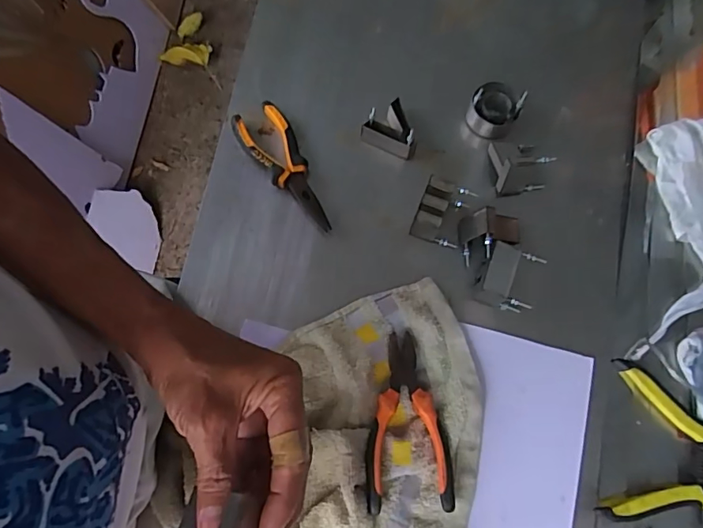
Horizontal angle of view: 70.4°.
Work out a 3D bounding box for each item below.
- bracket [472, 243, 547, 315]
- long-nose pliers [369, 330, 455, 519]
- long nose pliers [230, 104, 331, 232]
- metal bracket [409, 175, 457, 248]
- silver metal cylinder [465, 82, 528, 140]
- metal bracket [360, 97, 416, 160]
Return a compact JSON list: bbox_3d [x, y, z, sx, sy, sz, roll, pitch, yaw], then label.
[{"bbox_3d":[0.150,0.015,0.484,0.050,0.036,0.052,19,74,3],"label":"bracket"},{"bbox_3d":[0.049,0.137,0.446,0.073,0.019,0.150,-1,74,-2],"label":"long-nose pliers"},{"bbox_3d":[-0.069,-0.098,0.523,0.054,0.024,0.149,-29,77,-10],"label":"long nose pliers"},{"bbox_3d":[0.090,-0.052,0.504,0.050,0.042,0.056,16,74,2],"label":"metal bracket"},{"bbox_3d":[0.156,-0.169,0.544,0.053,0.038,0.053,38,76,9],"label":"silver metal cylinder"},{"bbox_3d":[0.047,-0.148,0.533,0.060,0.038,0.049,26,74,5],"label":"metal bracket"}]

